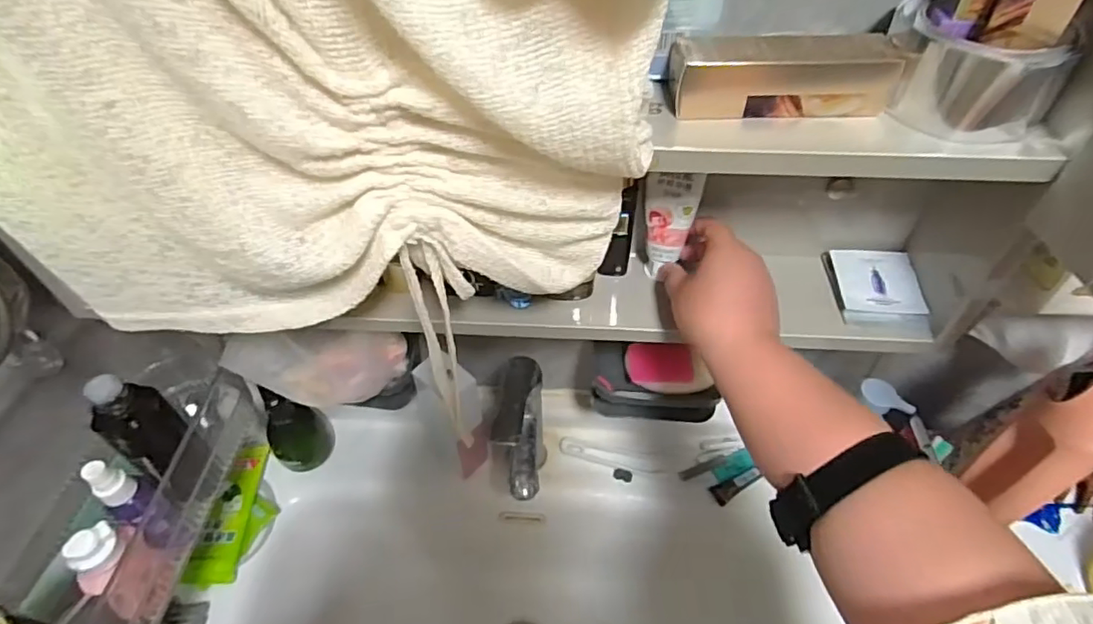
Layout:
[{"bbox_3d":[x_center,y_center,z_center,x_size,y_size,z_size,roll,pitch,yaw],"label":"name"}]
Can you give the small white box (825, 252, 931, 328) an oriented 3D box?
[{"bbox_3d":[0.270,-0.021,0.474,0.069,0.018,0.069,5,50,6],"label":"small white box"}]

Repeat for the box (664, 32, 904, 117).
[{"bbox_3d":[0.142,-0.145,0.350,0.133,0.038,0.043,-2,49,0],"label":"box"}]

